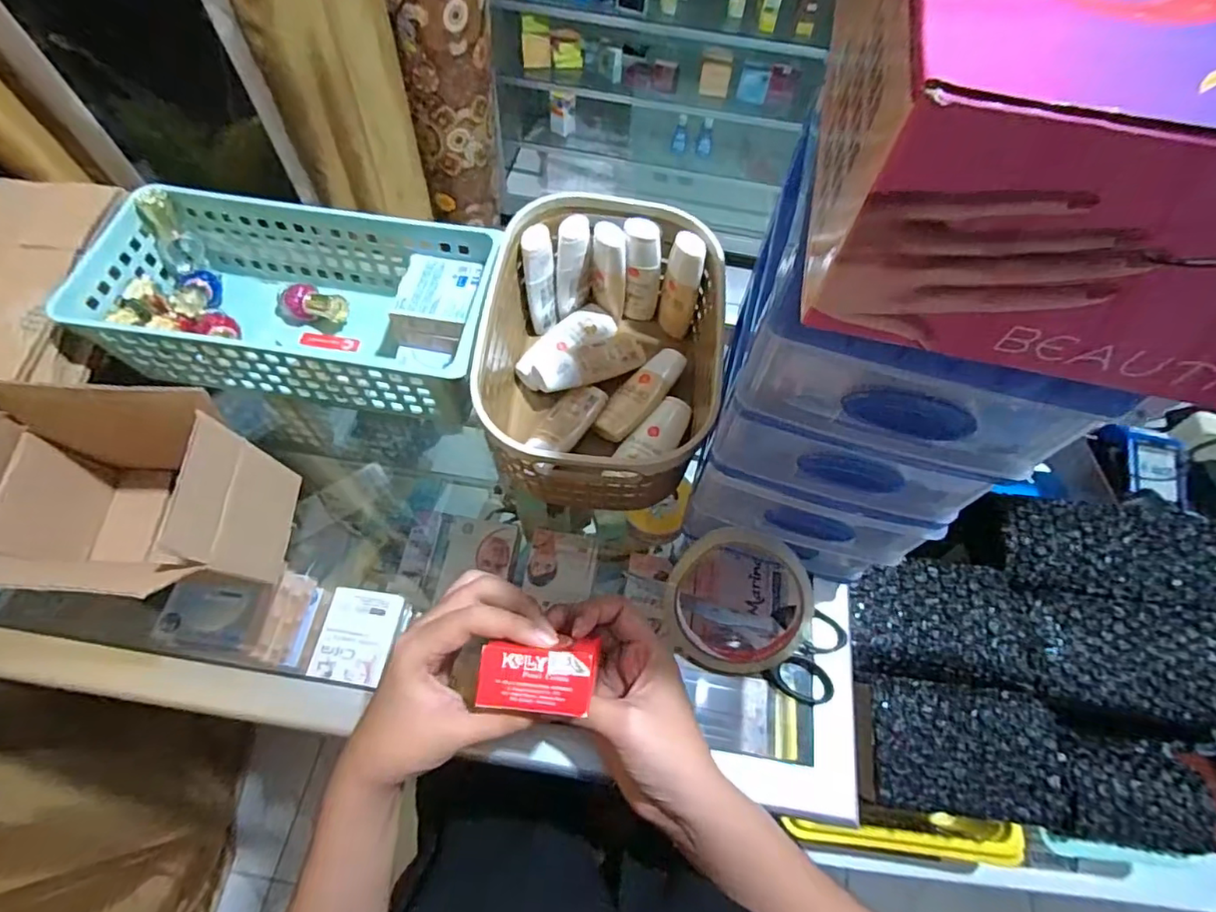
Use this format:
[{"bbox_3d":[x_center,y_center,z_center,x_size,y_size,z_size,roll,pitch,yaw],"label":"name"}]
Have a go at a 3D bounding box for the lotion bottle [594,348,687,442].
[{"bbox_3d":[0.026,-0.051,0.455,0.031,0.018,0.093,37,67,16],"label":"lotion bottle"}]

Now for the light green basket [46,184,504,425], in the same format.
[{"bbox_3d":[-0.237,-0.119,0.451,0.283,0.089,0.134,8,63,1],"label":"light green basket"}]

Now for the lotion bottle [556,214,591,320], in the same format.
[{"bbox_3d":[-0.029,-0.152,0.458,0.026,0.082,0.026,1,63,-2],"label":"lotion bottle"}]

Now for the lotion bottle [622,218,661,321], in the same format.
[{"bbox_3d":[0.027,-0.151,0.467,0.032,0.091,0.022,0,63,-3],"label":"lotion bottle"}]

